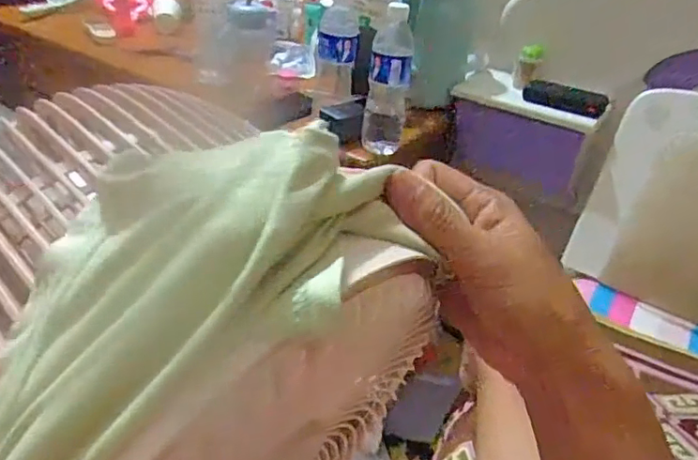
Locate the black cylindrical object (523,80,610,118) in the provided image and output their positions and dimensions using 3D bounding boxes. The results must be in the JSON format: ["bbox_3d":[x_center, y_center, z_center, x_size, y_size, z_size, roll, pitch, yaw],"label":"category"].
[{"bbox_3d":[0.386,-0.238,0.993,0.148,0.041,0.034,28,39,29],"label":"black cylindrical object"}]

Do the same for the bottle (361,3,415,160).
[{"bbox_3d":[0.063,-0.227,0.862,0.064,0.216,0.063,9,33,4],"label":"bottle"}]

